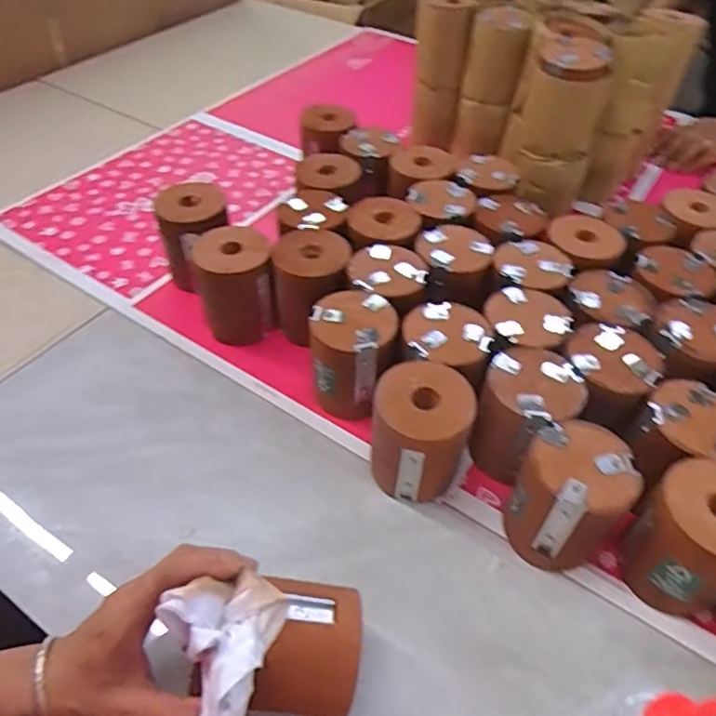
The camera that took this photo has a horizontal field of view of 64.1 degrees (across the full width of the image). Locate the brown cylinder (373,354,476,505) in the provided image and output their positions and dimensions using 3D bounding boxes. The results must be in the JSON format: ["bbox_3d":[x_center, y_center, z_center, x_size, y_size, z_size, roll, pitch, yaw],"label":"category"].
[{"bbox_3d":[0.052,0.066,0.489,0.076,0.107,0.077,1,48,-1],"label":"brown cylinder"}]

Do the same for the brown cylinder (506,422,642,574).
[{"bbox_3d":[0.162,0.112,0.454,0.077,0.104,0.079,-34,57,-28],"label":"brown cylinder"}]

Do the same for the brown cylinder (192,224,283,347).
[{"bbox_3d":[-0.132,-0.078,0.613,0.079,0.109,0.072,-15,50,-15],"label":"brown cylinder"}]

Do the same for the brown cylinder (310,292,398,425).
[{"bbox_3d":[-0.009,0.001,0.550,0.077,0.105,0.079,-3,48,-4],"label":"brown cylinder"}]

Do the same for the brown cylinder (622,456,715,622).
[{"bbox_3d":[0.247,0.138,0.429,0.076,0.104,0.081,-36,58,-29],"label":"brown cylinder"}]

